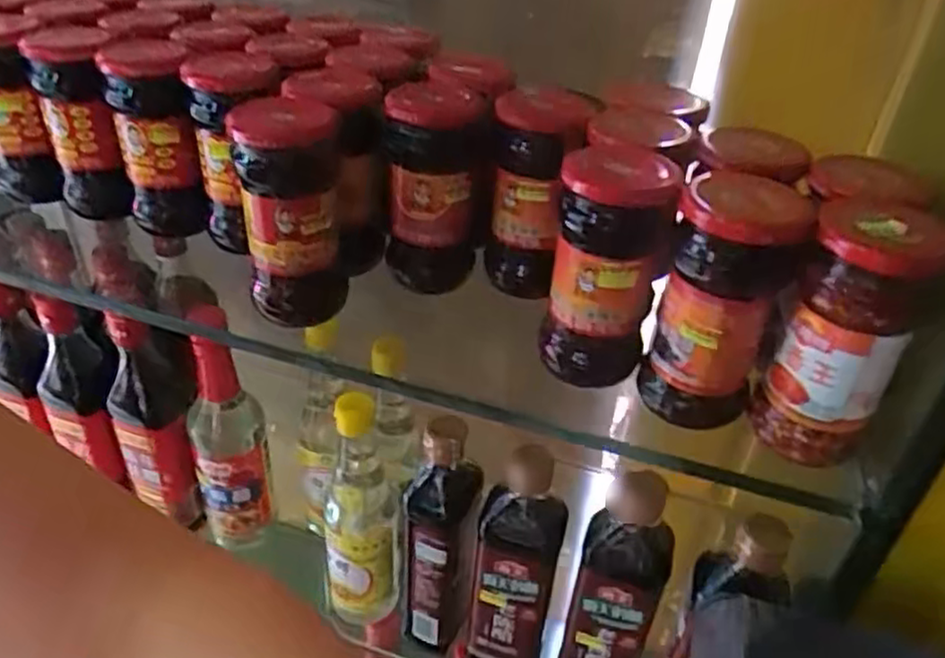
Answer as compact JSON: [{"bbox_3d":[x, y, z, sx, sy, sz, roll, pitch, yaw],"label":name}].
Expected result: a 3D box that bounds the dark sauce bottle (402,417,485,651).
[{"bbox_3d":[-0.025,0.163,0.569,0.048,0.219,0.055,9,35,6],"label":"dark sauce bottle"}]

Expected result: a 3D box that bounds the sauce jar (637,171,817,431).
[{"bbox_3d":[0.137,-0.014,0.399,0.060,0.134,0.061,16,37,16],"label":"sauce jar"}]

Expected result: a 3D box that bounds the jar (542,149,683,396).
[{"bbox_3d":[0.076,-0.039,0.424,0.056,0.133,0.070,5,35,1],"label":"jar"}]

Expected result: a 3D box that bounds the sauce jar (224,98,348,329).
[{"bbox_3d":[-0.113,-0.071,0.455,0.058,0.131,0.058,-1,35,-7],"label":"sauce jar"}]

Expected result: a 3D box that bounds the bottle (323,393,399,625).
[{"bbox_3d":[-0.091,0.145,0.572,0.057,0.201,0.063,-4,36,-12],"label":"bottle"}]

